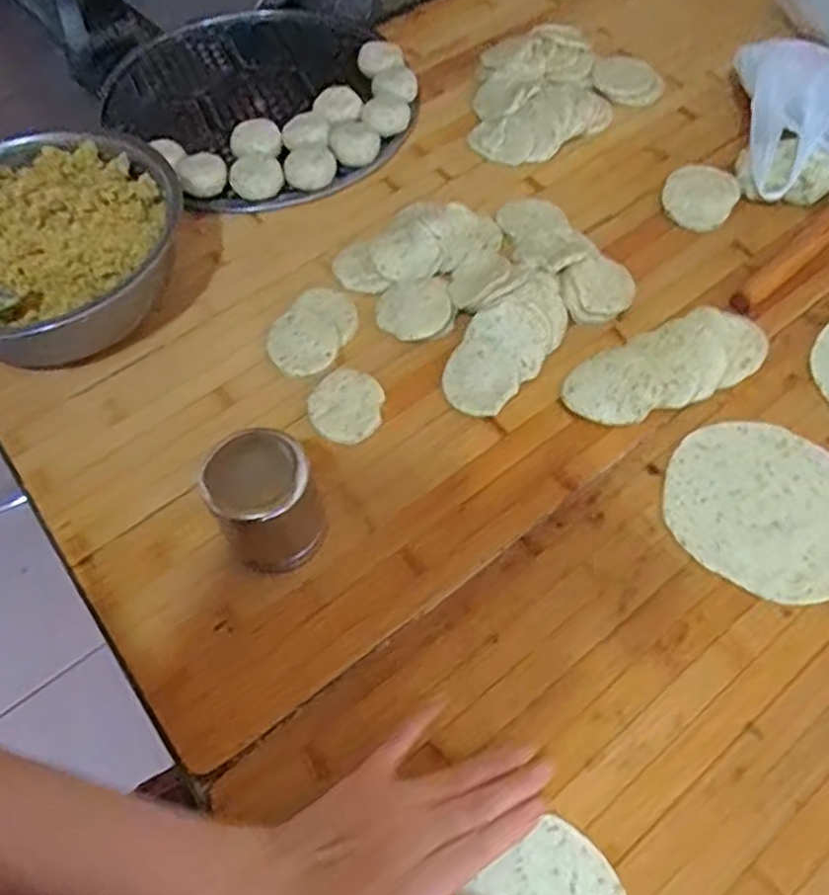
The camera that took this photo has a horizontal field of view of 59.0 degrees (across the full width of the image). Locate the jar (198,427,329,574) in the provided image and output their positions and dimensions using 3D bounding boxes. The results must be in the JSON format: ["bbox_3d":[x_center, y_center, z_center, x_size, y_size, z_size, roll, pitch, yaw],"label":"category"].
[{"bbox_3d":[-0.095,0.035,0.467,0.066,0.084,0.059,-20,59,-8],"label":"jar"}]

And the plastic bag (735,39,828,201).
[{"bbox_3d":[0.364,-0.273,0.637,0.156,0.073,0.147,4,59,7],"label":"plastic bag"}]

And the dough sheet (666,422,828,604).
[{"bbox_3d":[0.238,0.038,0.492,0.127,0.004,0.124,22,63,16],"label":"dough sheet"}]

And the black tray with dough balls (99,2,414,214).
[{"bbox_3d":[-0.150,-0.358,0.749,0.271,0.041,0.316,-30,61,-14],"label":"black tray with dough balls"}]

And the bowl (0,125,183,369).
[{"bbox_3d":[-0.307,-0.158,0.599,0.228,0.088,0.214,-2,59,3],"label":"bowl"}]

